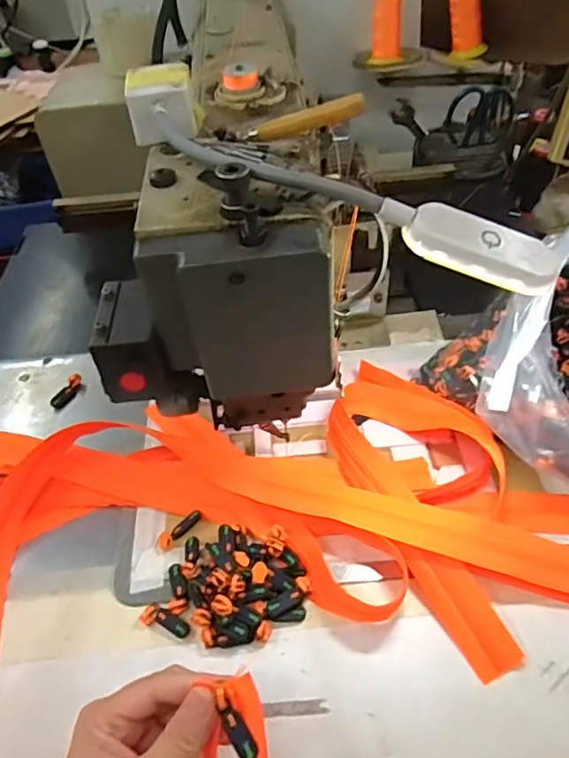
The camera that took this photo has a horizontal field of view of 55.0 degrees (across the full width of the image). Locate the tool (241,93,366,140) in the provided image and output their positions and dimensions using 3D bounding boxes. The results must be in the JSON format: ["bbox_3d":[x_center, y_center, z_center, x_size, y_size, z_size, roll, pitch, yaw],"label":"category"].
[{"bbox_3d":[0.012,-0.160,0.338,0.074,0.013,0.008,-12,52,10],"label":"tool"}]

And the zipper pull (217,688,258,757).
[{"bbox_3d":[-0.025,0.179,0.282,0.010,0.008,0.036,-26,73,-16],"label":"zipper pull"}]

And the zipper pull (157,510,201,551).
[{"bbox_3d":[-0.081,0.117,0.424,0.012,0.008,0.039,30,56,28],"label":"zipper pull"}]

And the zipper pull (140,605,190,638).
[{"bbox_3d":[-0.083,0.167,0.378,0.036,0.005,0.013,13,49,16],"label":"zipper pull"}]

